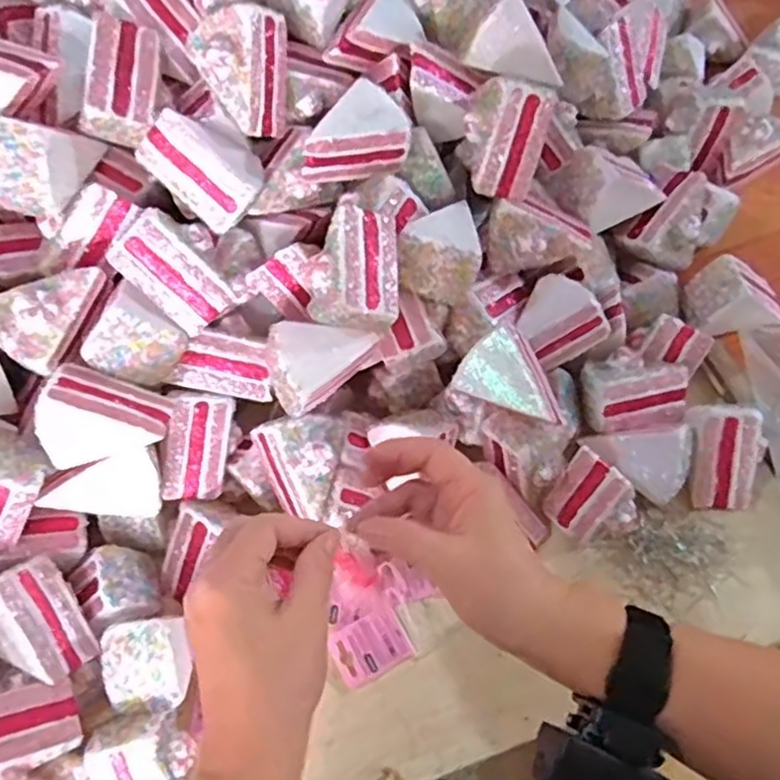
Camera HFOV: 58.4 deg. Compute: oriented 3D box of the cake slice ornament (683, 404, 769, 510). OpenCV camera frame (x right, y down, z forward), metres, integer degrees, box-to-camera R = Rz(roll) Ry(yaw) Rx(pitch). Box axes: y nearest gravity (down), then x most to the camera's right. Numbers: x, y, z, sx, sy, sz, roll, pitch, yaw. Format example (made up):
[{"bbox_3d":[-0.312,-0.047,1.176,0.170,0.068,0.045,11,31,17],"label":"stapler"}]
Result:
[{"bbox_3d":[0.291,0.056,0.600,0.066,0.060,0.079,-8,61,-2],"label":"cake slice ornament"}]

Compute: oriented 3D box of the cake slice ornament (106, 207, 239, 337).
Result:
[{"bbox_3d":[-0.167,-0.091,0.538,0.052,0.045,0.087,-44,110,-1],"label":"cake slice ornament"}]

